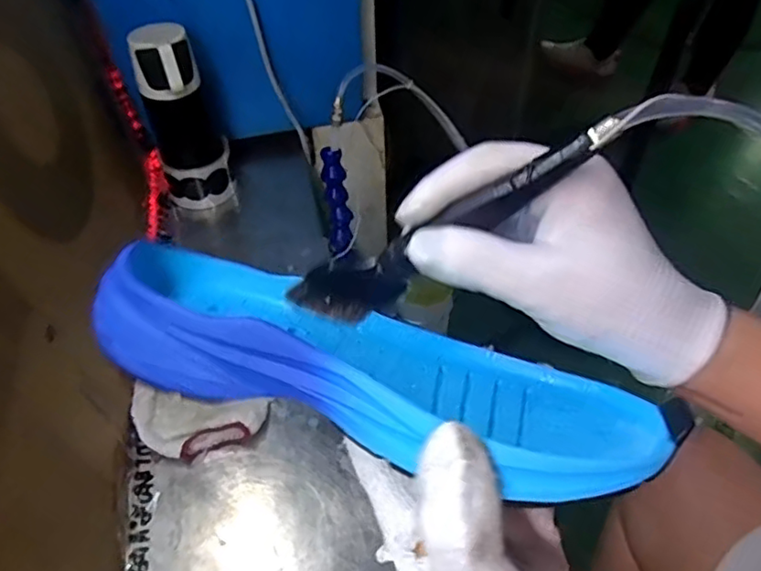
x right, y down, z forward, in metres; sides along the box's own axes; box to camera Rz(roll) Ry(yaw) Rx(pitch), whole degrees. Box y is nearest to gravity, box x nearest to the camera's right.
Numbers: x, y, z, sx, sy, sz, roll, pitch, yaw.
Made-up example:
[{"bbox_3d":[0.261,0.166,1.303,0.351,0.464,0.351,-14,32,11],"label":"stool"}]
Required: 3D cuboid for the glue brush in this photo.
[{"bbox_3d":[0.026,-0.021,0.258,0.151,0.032,0.011,-31,40,29],"label":"glue brush"}]

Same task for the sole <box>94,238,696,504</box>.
[{"bbox_3d":[-0.003,0.031,0.262,0.231,0.046,0.097,17,18,9],"label":"sole"}]

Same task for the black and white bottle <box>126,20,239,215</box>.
[{"bbox_3d":[-0.216,-0.177,0.680,0.074,0.221,0.088,-17,50,-14],"label":"black and white bottle"}]

